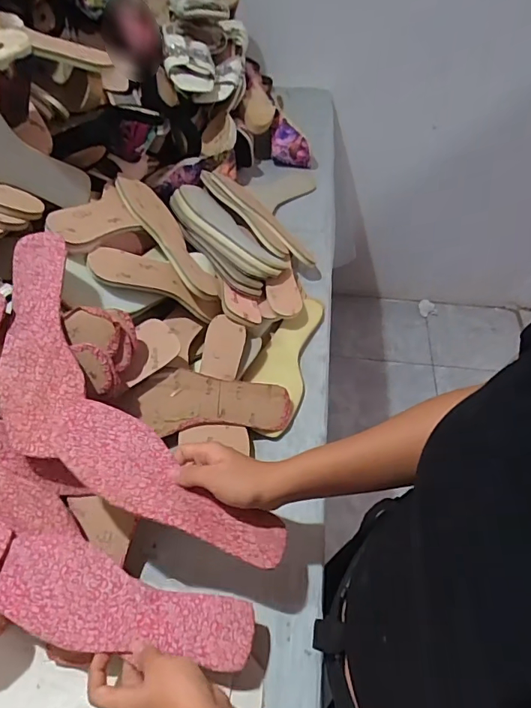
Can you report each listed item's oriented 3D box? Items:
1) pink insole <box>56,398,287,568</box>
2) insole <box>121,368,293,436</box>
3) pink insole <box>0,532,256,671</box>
[{"bbox_3d":[-0.088,0.125,0.442,0.230,0.018,0.078,31,56,1],"label":"pink insole"},{"bbox_3d":[-0.065,0.057,0.577,0.200,0.011,0.073,0,85,-18],"label":"insole"},{"bbox_3d":[-0.130,0.236,0.433,0.234,0.007,0.080,18,66,3],"label":"pink insole"}]

